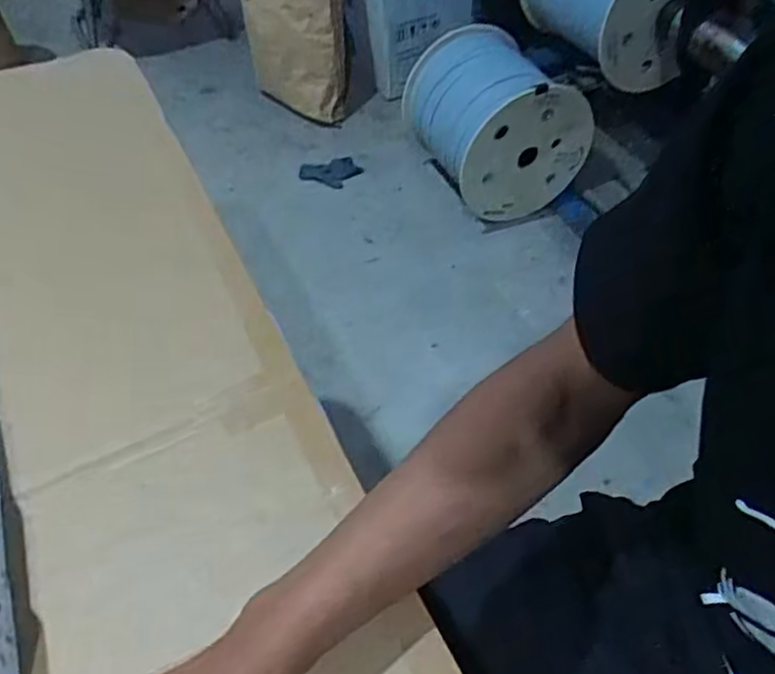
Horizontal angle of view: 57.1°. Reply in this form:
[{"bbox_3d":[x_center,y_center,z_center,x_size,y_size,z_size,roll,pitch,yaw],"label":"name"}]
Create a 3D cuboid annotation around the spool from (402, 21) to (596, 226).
[{"bbox_3d":[0.258,-0.539,1.768,0.359,0.350,0.374,-23,52,-16],"label":"spool"}]

